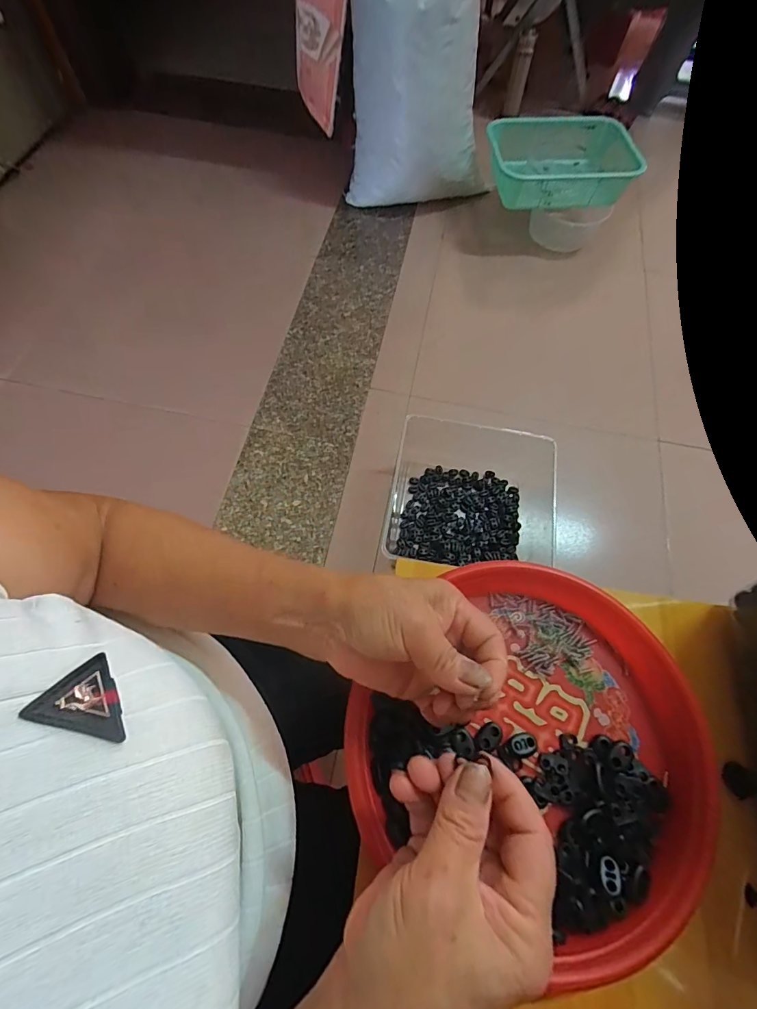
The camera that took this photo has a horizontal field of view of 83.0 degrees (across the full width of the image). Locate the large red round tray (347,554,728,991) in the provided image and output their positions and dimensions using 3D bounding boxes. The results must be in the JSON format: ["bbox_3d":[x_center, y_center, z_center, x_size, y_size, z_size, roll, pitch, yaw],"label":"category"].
[{"bbox_3d":[0.110,0.164,0.295,0.219,0.031,0.229,1,66,-2],"label":"large red round tray"}]

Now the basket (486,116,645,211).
[{"bbox_3d":[0.556,-1.033,1.285,0.449,0.114,0.334,2,66,-1],"label":"basket"}]

